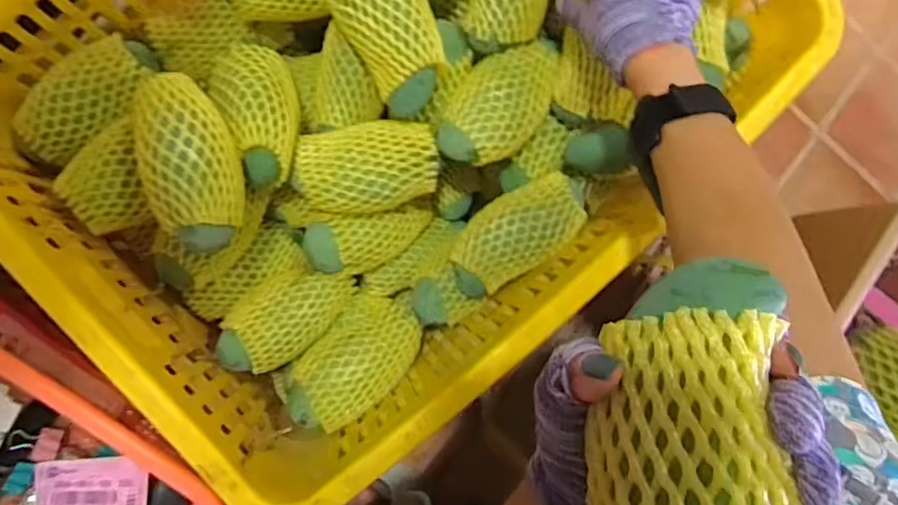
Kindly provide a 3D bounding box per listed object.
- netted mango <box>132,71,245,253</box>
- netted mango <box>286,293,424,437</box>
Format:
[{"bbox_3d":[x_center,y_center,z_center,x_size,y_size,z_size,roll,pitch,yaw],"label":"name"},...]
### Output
[{"bbox_3d":[-0.189,-0.066,0.435,0.061,0.053,0.128,-11,91,-8],"label":"netted mango"},{"bbox_3d":[-0.082,0.101,0.532,0.084,0.066,0.135,47,63,-11],"label":"netted mango"}]

